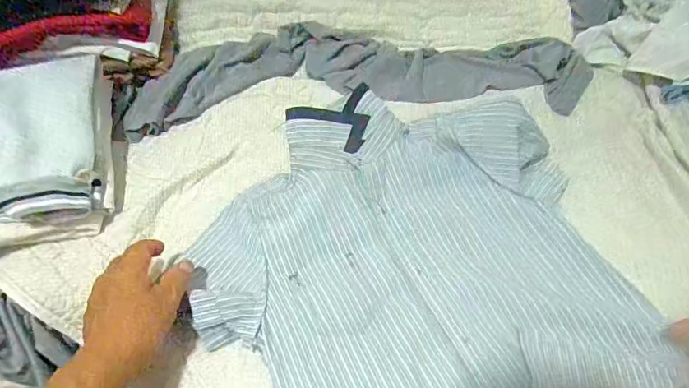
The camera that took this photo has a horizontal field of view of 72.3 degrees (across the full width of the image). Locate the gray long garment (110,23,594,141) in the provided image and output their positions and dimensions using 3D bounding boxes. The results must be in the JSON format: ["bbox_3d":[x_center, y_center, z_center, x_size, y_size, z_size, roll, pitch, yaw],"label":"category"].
[{"bbox_3d":[0.007,-0.172,0.644,0.622,0.029,0.201,-1,49,1],"label":"gray long garment"}]

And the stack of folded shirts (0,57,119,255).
[{"bbox_3d":[-0.358,-0.046,0.530,0.177,0.079,0.237,-14,50,-10],"label":"stack of folded shirts"}]

